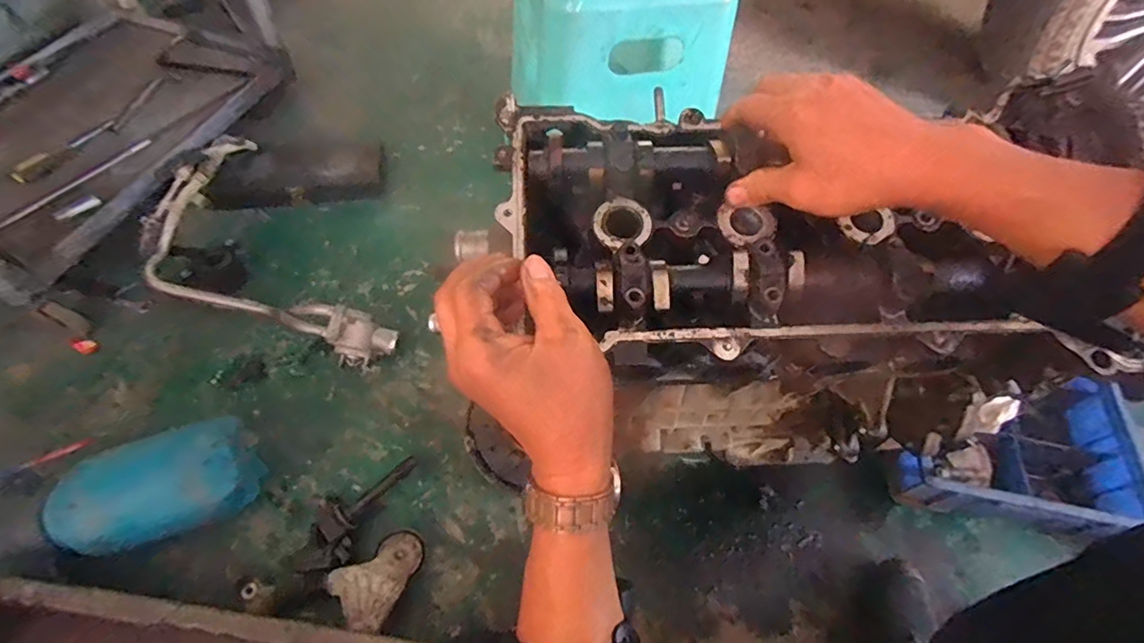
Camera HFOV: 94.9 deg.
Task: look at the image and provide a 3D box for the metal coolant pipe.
[{"bbox_3d":[-0.563,-0.097,0.913,0.252,0.105,0.566,-34,65,-23],"label":"metal coolant pipe"}]

